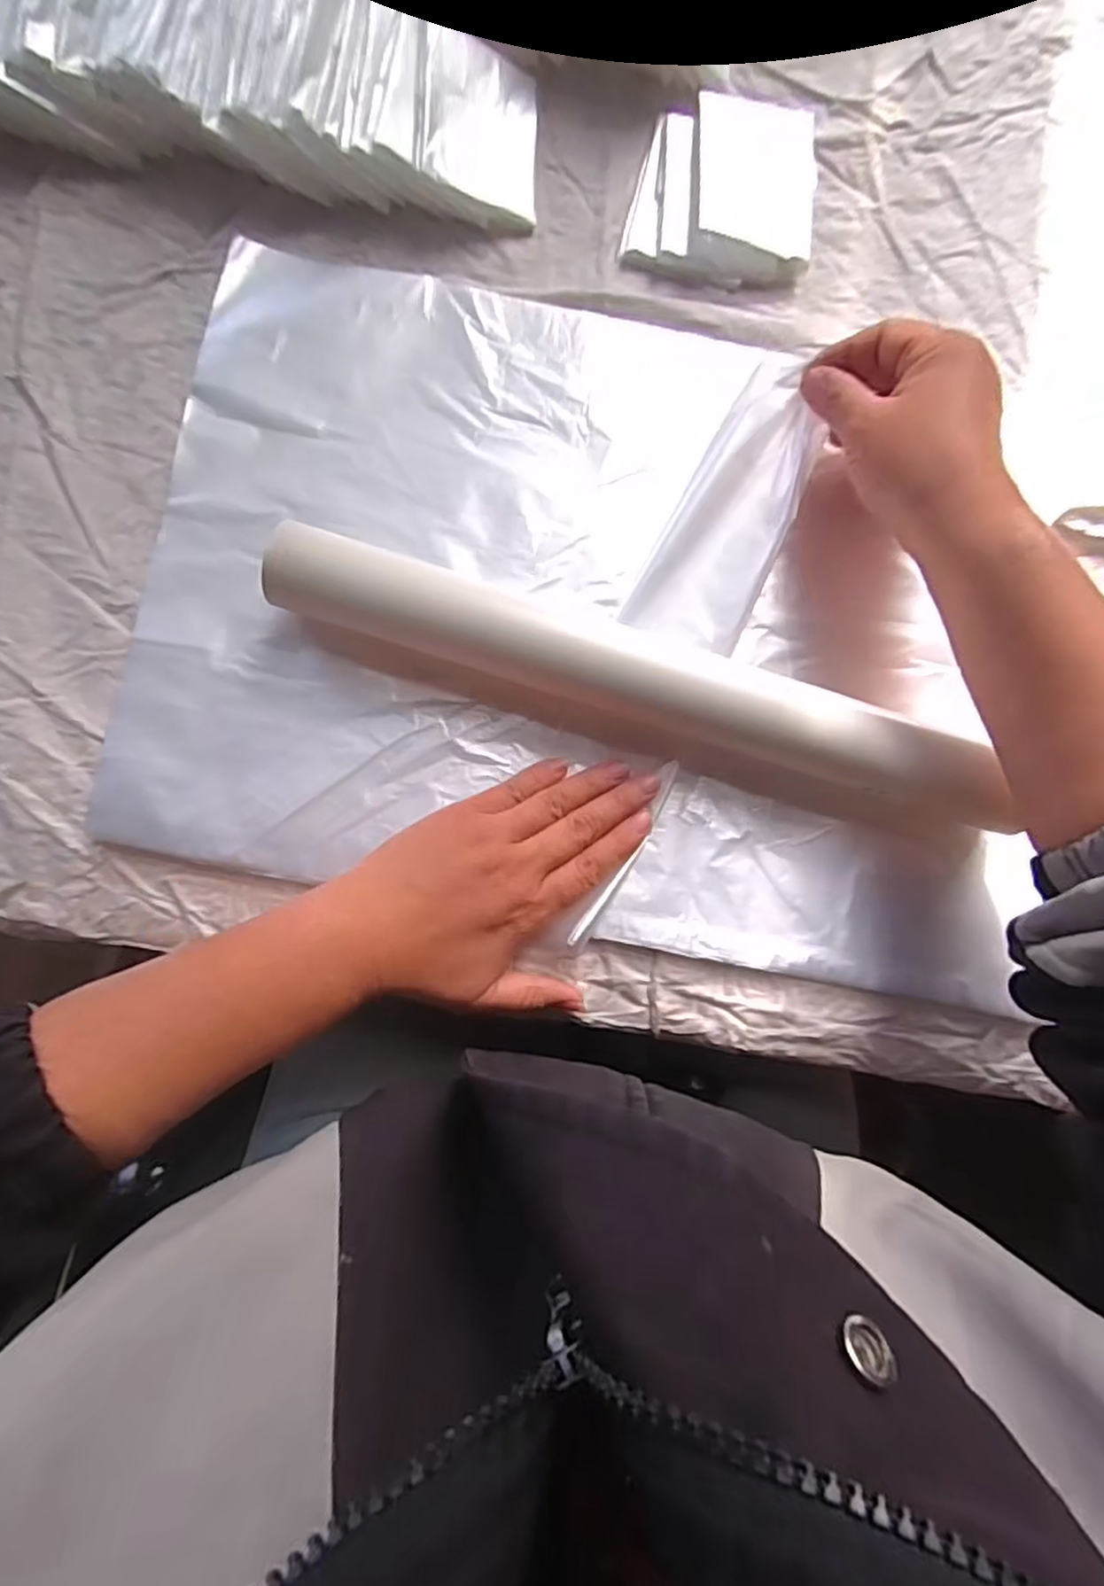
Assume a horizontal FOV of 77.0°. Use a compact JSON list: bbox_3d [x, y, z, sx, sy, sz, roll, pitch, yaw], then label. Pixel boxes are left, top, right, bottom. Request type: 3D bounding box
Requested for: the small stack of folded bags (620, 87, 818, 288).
[{"bbox_3d":[0.094,-0.325,0.370,0.095,0.016,0.102,7,84,-2],"label":"small stack of folded bags"}]

